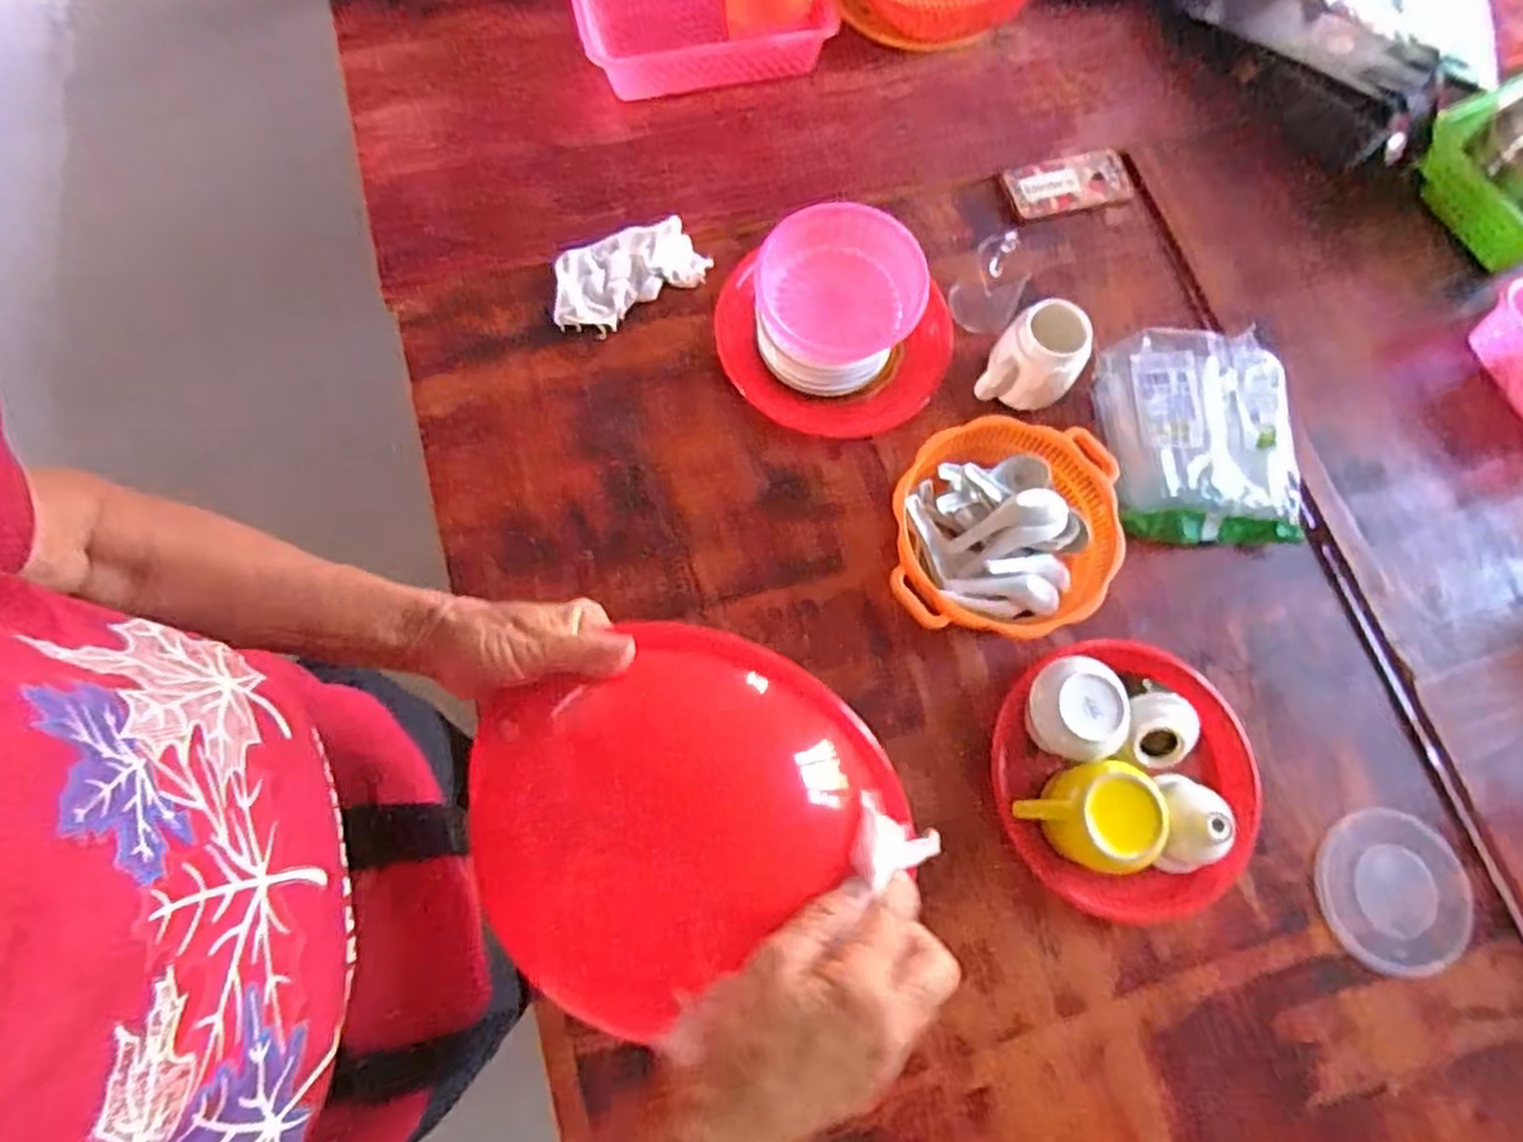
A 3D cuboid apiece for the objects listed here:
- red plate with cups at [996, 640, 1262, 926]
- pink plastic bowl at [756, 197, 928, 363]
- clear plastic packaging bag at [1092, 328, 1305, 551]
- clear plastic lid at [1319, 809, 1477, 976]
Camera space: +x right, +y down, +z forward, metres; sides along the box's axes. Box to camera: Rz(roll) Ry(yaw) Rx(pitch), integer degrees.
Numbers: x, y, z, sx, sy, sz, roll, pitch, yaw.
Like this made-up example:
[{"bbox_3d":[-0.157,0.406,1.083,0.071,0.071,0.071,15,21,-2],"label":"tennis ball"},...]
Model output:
[{"bbox_3d":[0.346,0.187,0.710,0.236,0.081,0.231,1,72,-2],"label":"red plate with cups"},{"bbox_3d":[0.082,-0.289,0.789,0.167,0.052,0.162,1,73,-3],"label":"pink plastic bowl"},{"bbox_3d":[0.471,-0.143,0.827,0.199,0.070,0.217,2,72,-2],"label":"clear plastic packaging bag"},{"bbox_3d":[0.599,0.303,0.724,0.125,0.012,0.143,23,73,5],"label":"clear plastic lid"}]

